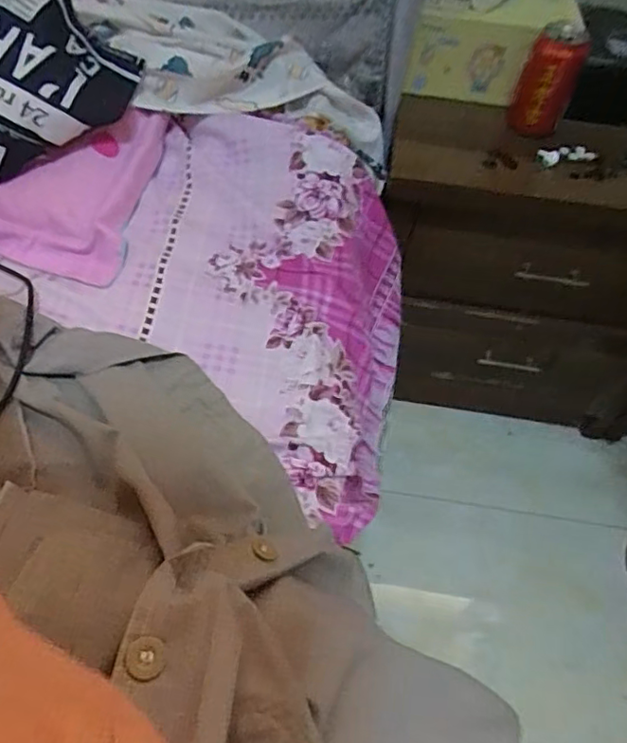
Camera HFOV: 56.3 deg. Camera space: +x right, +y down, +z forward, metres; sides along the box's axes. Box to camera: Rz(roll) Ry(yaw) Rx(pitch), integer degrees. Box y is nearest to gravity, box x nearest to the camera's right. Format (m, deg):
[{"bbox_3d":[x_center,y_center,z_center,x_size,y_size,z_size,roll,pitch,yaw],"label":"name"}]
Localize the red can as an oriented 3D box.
[{"bbox_3d":[0.279,-0.346,0.699,0.063,0.101,0.067,2,54,-3],"label":"red can"}]

